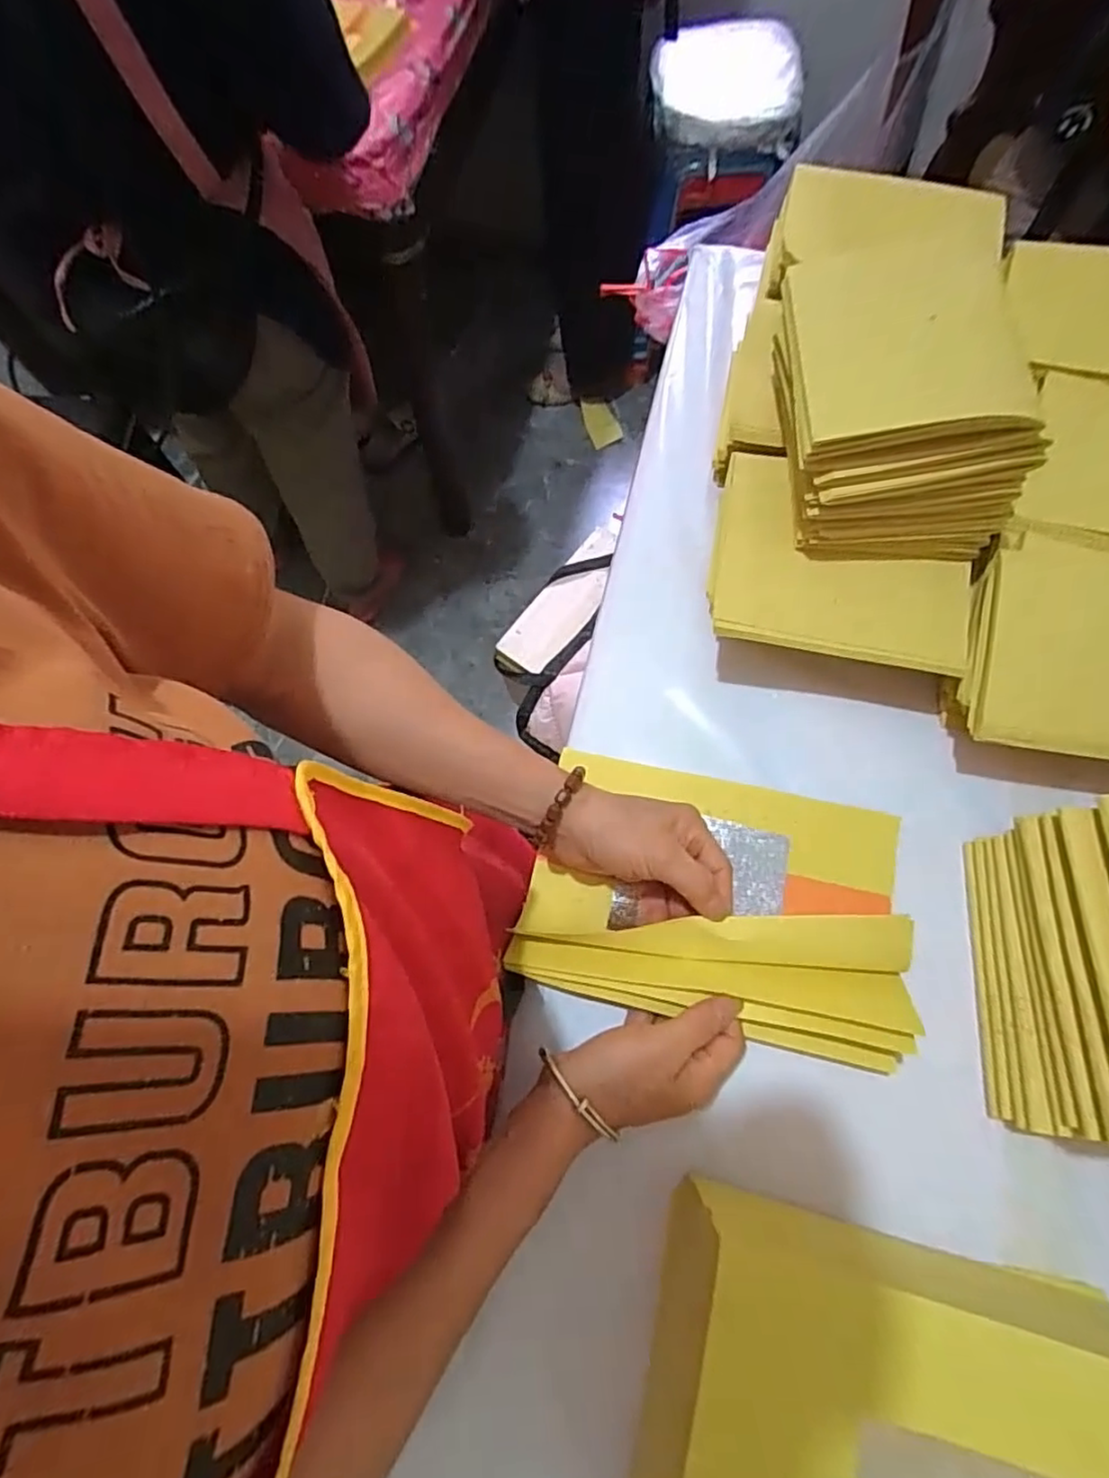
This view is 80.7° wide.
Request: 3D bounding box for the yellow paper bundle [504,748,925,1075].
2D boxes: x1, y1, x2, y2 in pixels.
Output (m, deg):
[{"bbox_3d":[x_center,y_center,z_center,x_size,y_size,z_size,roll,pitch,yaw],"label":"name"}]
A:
[{"bbox_3d":[0.098,0.093,0.402,0.223,0.062,0.153,12,72,6],"label":"yellow paper bundle"}]

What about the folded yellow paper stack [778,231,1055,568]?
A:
[{"bbox_3d":[0.202,-0.213,0.405,0.132,0.092,0.173,-2,71,2],"label":"folded yellow paper stack"}]

